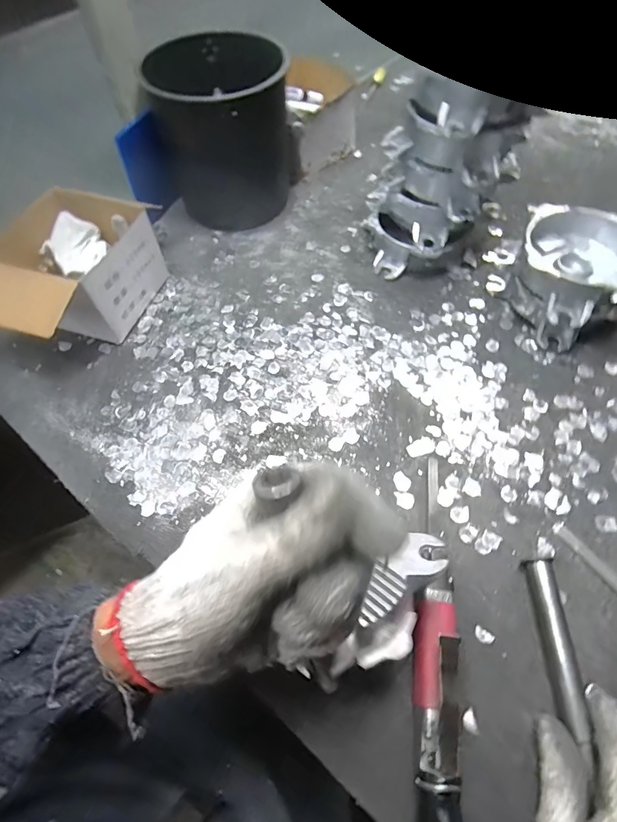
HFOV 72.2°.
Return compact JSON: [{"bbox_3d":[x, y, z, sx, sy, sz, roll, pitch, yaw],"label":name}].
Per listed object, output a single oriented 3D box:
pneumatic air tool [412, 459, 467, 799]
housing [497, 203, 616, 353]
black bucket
[{"bbox_3d":[0.101,0.168,0.333,0.038,0.049,0.203,2,59,4],"label":"pneumatic air tool"},{"bbox_3d":[0.310,-0.163,0.498,0.130,0.088,0.142,-1,58,2],"label":"housing"},{"bbox_3d":[-0.122,-0.396,0.601,0.169,0.183,0.175,-16,59,-8],"label":"black bucket"}]

